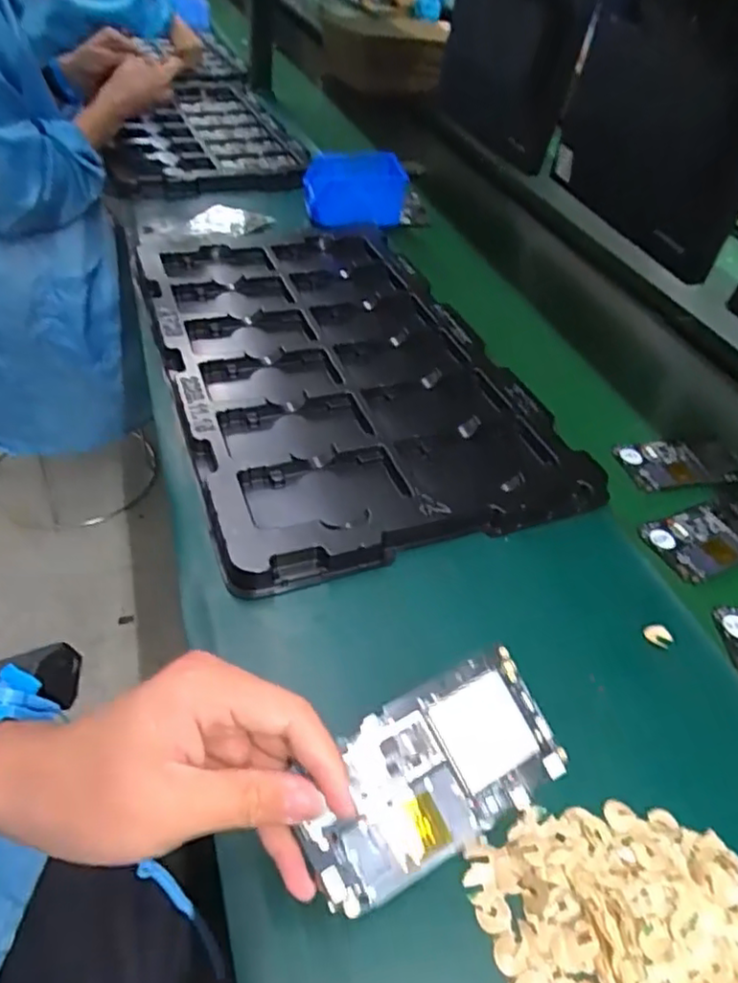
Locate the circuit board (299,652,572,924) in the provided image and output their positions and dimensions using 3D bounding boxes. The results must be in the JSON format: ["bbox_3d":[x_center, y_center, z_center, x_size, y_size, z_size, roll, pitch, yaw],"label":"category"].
[{"bbox_3d":[0.027,0.130,0.297,0.124,0.006,0.069,-24,77,-16],"label":"circuit board"}]

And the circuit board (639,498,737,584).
[{"bbox_3d":[0.297,0.036,0.546,0.124,0.008,0.062,-17,50,-17],"label":"circuit board"}]

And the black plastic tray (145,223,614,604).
[{"bbox_3d":[-0.045,-0.143,0.683,0.329,0.039,0.548,-11,47,-20],"label":"black plastic tray"}]

